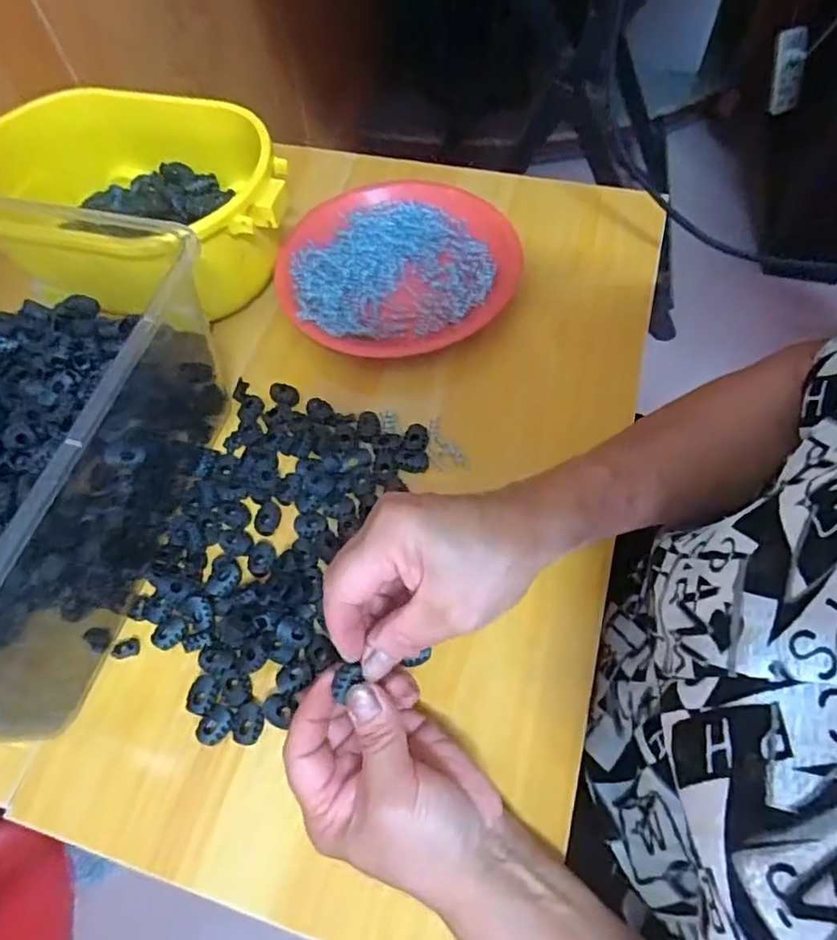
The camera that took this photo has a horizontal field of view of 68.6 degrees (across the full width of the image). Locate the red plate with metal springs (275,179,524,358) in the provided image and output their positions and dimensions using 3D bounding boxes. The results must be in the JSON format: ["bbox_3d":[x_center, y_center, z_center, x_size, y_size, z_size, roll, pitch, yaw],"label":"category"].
[{"bbox_3d":[-0.017,-0.175,0.511,0.192,0.019,0.170,-11,60,-3],"label":"red plate with metal springs"}]

